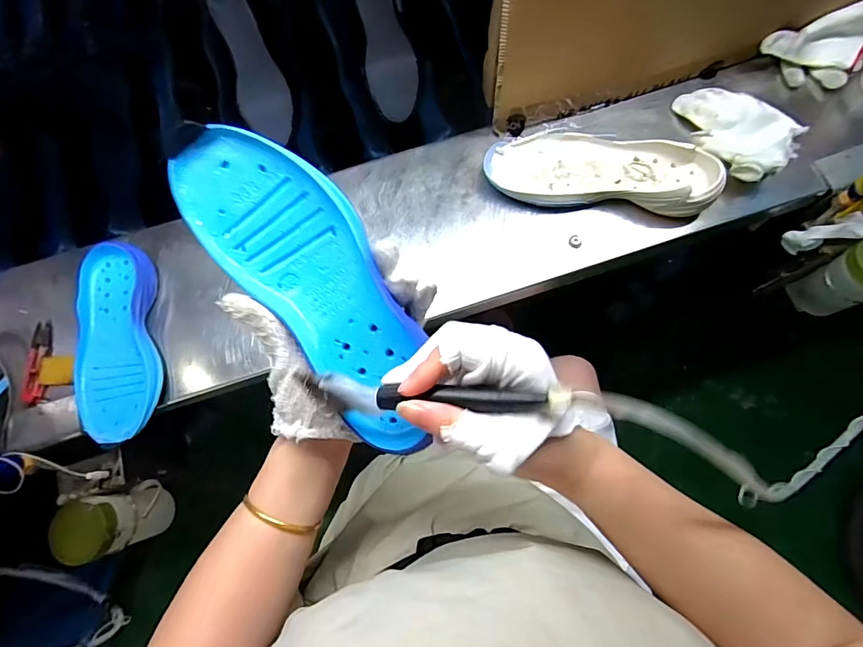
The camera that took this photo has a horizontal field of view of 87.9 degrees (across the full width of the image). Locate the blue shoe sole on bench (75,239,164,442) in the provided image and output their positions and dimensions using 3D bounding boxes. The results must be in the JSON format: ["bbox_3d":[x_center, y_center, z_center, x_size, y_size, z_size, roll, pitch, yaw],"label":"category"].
[{"bbox_3d":[-0.378,0.021,0.542,0.098,0.039,0.242,-14,75,-2],"label":"blue shoe sole on bench"}]

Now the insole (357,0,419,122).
[{"bbox_3d":[-0.071,-0.427,0.667,0.075,0.022,0.227,-15,104,-2],"label":"insole"}]

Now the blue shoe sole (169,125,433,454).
[{"bbox_3d":[-0.076,-0.024,0.310,0.089,0.023,0.244,-36,93,-7],"label":"blue shoe sole"}]

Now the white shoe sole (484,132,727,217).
[{"bbox_3d":[0.212,-0.197,0.575,0.283,0.045,0.103,7,75,4],"label":"white shoe sole"}]

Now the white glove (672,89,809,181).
[{"bbox_3d":[0.403,-0.262,0.587,0.112,0.044,0.160,-33,76,-7],"label":"white glove"}]

